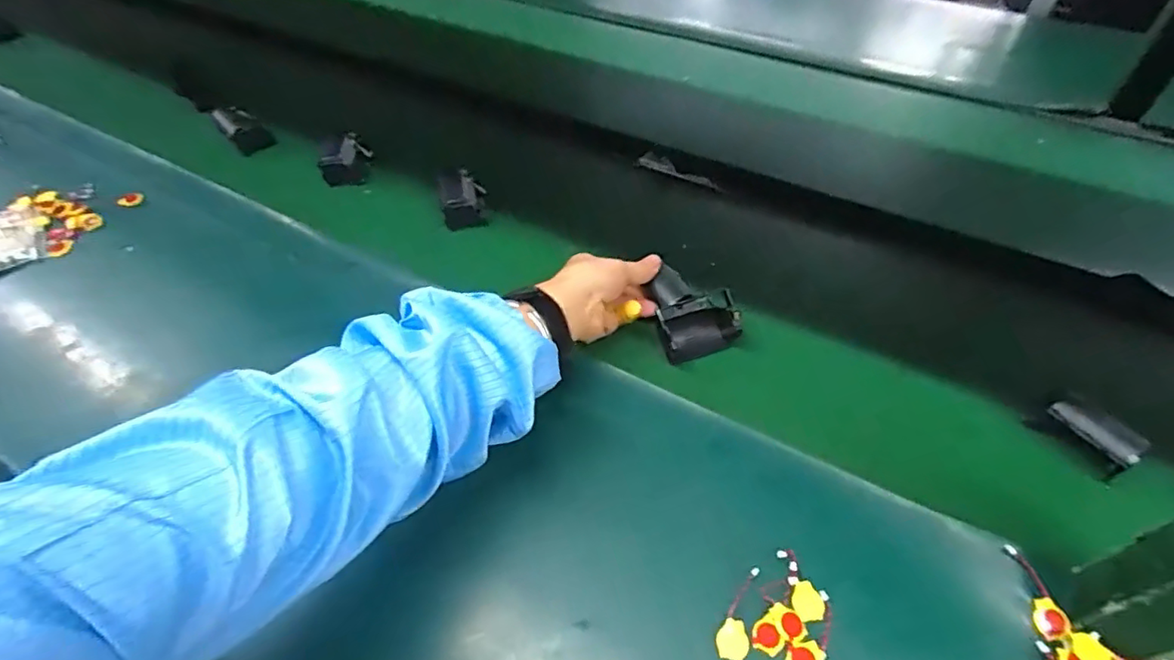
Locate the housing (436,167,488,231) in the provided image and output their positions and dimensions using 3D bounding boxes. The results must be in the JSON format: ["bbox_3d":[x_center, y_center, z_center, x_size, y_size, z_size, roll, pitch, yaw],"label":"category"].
[{"bbox_3d":[-0.143,-0.149,0.671,0.054,0.045,0.065,-12,52,-7],"label":"housing"}]

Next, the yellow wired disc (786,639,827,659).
[{"bbox_3d":[0.141,0.212,0.376,0.025,0.004,0.020,-10,52,-5],"label":"yellow wired disc"}]

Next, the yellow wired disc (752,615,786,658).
[{"bbox_3d":[0.119,0.201,0.384,0.021,0.004,0.021,-2,51,2],"label":"yellow wired disc"}]

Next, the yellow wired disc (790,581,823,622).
[{"bbox_3d":[0.149,0.183,0.395,0.022,0.004,0.024,-2,51,2],"label":"yellow wired disc"}]

